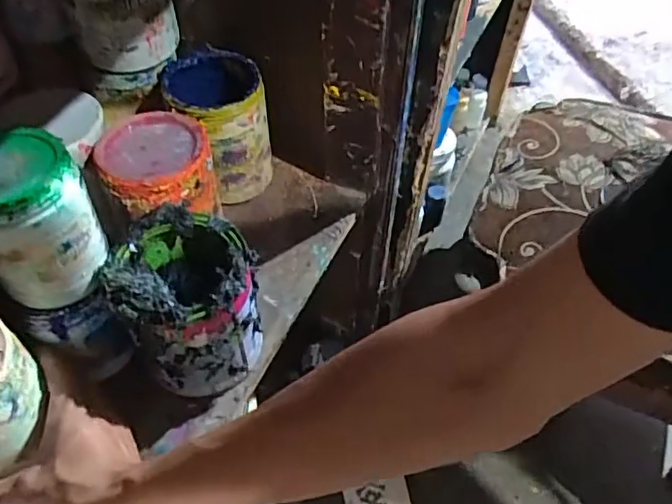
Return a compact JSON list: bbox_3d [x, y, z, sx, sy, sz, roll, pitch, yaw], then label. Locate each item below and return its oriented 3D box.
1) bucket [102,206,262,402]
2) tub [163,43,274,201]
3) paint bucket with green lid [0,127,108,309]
[{"bbox_3d":[-0.128,0.043,0.495,0.109,0.127,0.119,2,51,-2],"label":"bucket"},{"bbox_3d":[-0.126,-0.134,0.617,0.094,0.124,0.107,-20,55,-18],"label":"tub"},{"bbox_3d":[-0.214,-0.024,0.406,0.078,0.108,0.072,2,51,-2],"label":"paint bucket with green lid"}]

